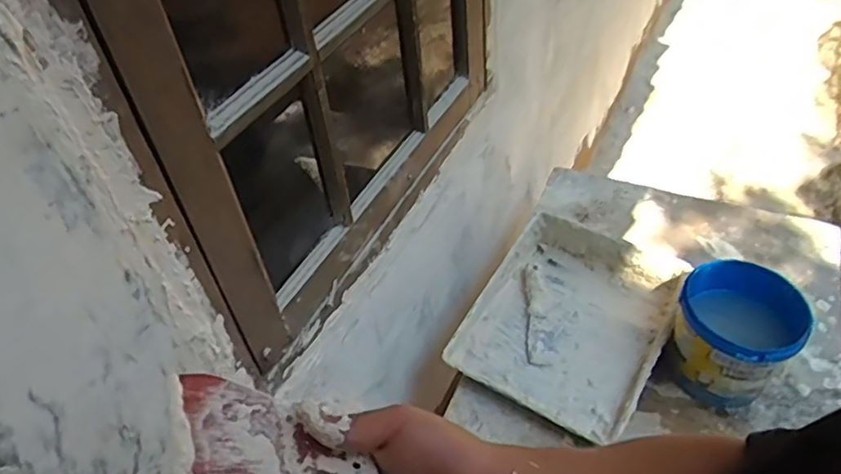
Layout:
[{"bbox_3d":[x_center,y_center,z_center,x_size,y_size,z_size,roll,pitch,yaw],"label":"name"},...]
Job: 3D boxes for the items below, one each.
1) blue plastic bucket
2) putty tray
[{"bbox_3d":[0.462,0.140,0.921,0.159,0.134,0.164,-2,49,3],"label":"blue plastic bucket"},{"bbox_3d":[0.245,0.140,1.017,0.283,0.070,0.369,24,55,23],"label":"putty tray"}]

